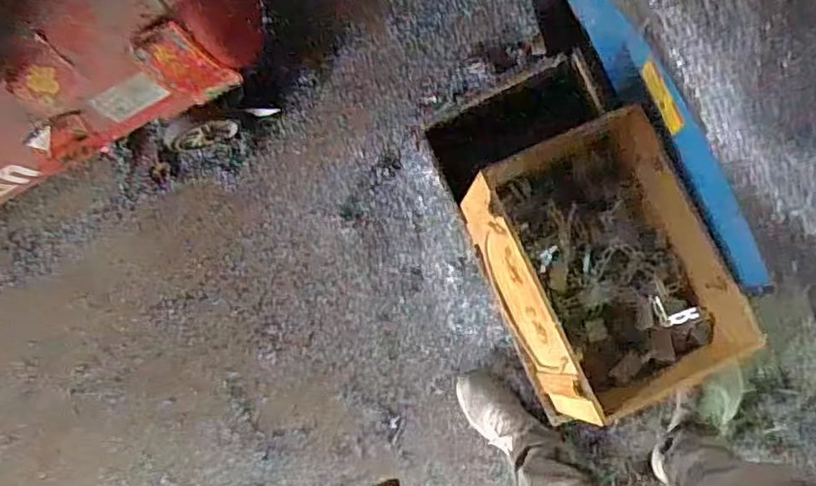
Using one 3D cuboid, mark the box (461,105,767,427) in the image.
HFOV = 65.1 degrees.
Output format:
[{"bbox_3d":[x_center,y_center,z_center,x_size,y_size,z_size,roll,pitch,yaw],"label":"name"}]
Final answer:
[{"bbox_3d":[0.277,0.043,0.926,0.309,0.185,0.397,-26,82,8],"label":"box"}]

